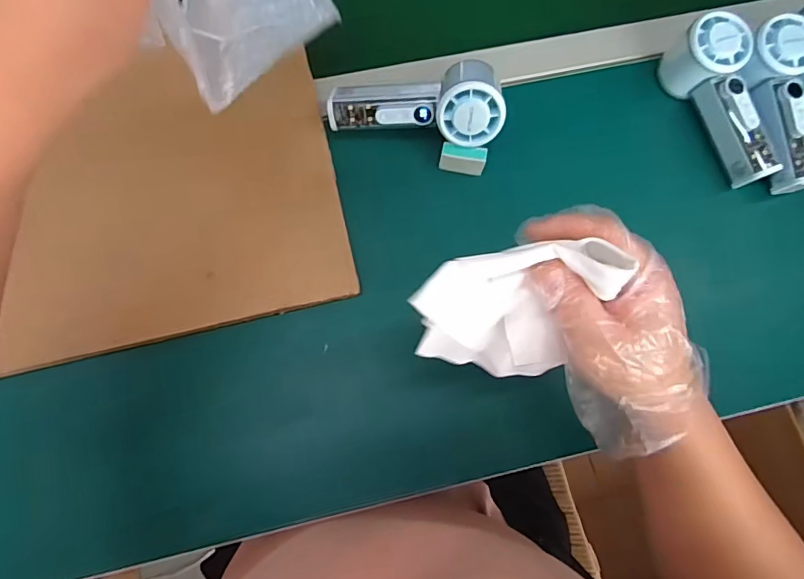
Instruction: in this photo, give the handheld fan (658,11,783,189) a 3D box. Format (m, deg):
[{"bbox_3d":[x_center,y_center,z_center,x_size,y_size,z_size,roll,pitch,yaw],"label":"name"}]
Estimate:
[{"bbox_3d":[0.305,-0.175,0.452,0.056,0.057,0.154,-23,78,-7],"label":"handheld fan"}]

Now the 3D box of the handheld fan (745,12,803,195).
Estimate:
[{"bbox_3d":[0.357,-0.171,0.453,0.059,0.036,0.155,-7,91,-3],"label":"handheld fan"}]

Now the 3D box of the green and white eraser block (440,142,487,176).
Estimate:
[{"bbox_3d":[0.055,-0.118,0.445,0.040,0.022,0.017,10,77,1],"label":"green and white eraser block"}]

